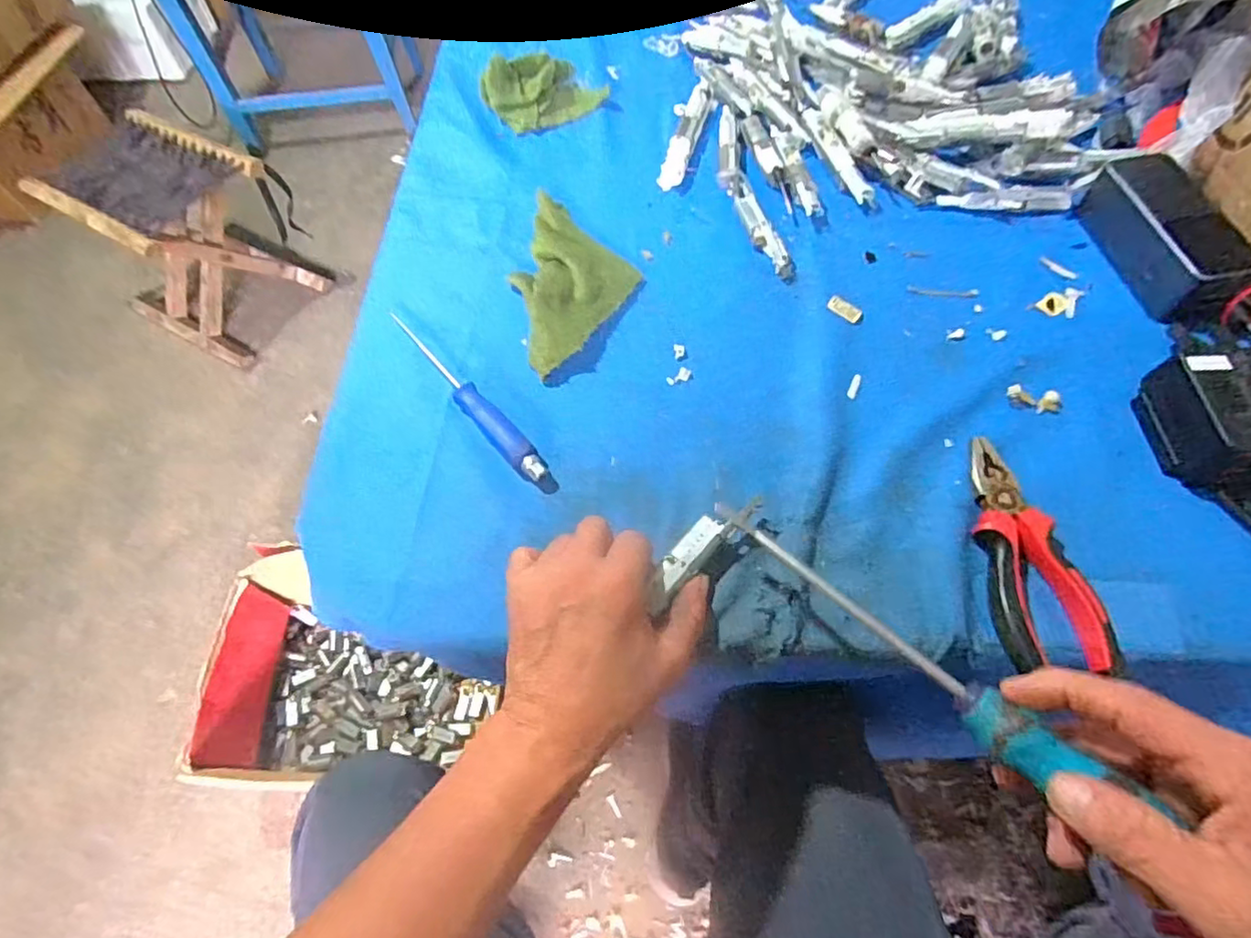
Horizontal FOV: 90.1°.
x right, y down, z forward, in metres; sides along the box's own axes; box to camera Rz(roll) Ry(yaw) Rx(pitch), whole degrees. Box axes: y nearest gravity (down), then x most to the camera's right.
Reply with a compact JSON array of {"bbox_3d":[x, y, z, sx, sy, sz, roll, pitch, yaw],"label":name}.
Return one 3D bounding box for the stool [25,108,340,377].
[{"bbox_3d":[-0.848,-0.451,1.214,0.308,0.297,0.276,25,64,13],"label":"stool"}]

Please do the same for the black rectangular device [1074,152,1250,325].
[{"bbox_3d":[0.417,-0.178,0.480,0.062,0.049,0.140,-5,61,0],"label":"black rectangular device"}]

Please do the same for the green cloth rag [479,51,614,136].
[{"bbox_3d":[-0.075,-0.362,0.595,0.117,0.041,0.059,-16,62,-7],"label":"green cloth rag"}]

